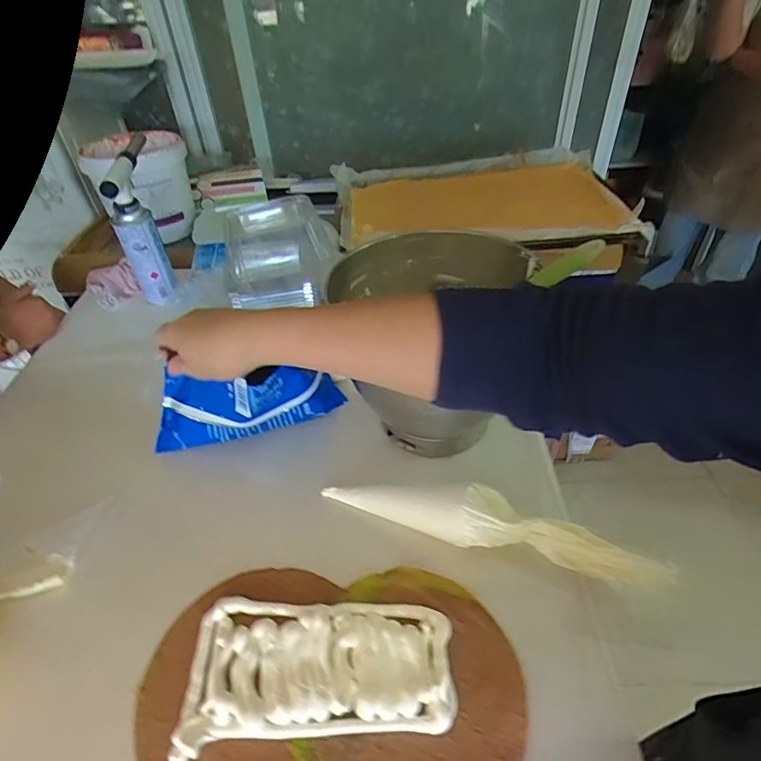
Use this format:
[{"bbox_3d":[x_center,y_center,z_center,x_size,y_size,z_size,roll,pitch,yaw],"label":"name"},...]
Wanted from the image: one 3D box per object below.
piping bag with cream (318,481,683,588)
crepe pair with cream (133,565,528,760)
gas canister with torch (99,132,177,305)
[{"bbox_3d":[0.106,0.152,0.514,0.341,0.064,0.056,10,44,11],"label":"piping bag with cream"},{"bbox_3d":[-0.044,0.265,0.433,0.325,0.017,0.199,1,43,2],"label":"crepe pair with cream"},{"bbox_3d":[-0.427,-0.284,0.878,0.068,0.235,0.164,-11,44,-8],"label":"gas canister with torch"}]

